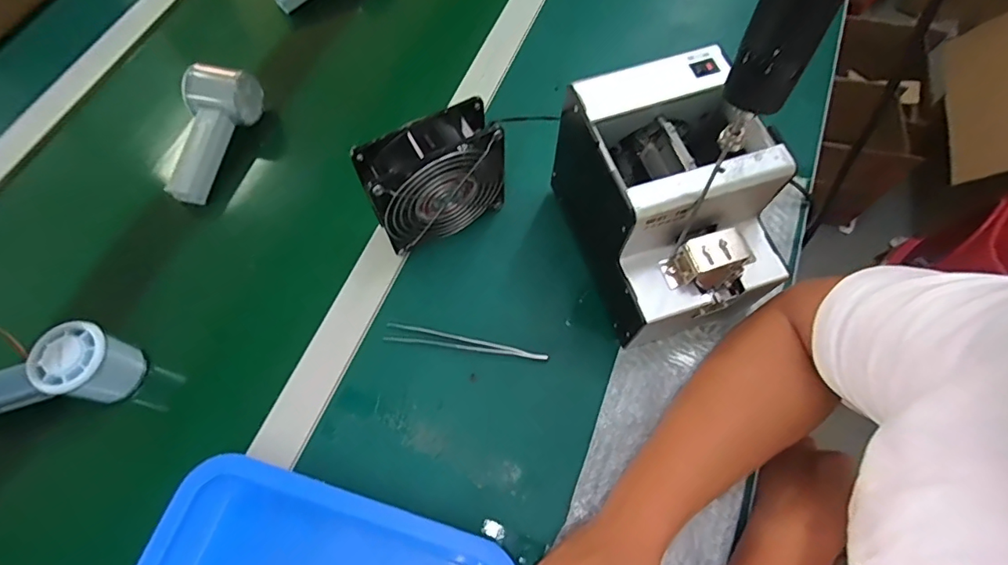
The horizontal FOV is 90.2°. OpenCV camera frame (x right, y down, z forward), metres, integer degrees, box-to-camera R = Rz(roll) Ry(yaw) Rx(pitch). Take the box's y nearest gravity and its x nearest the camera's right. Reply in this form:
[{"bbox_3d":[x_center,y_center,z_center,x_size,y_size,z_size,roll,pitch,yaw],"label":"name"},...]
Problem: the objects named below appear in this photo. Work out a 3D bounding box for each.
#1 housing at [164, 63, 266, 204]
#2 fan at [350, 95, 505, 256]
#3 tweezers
[{"bbox_3d":[-0.311,-0.155,0.527,0.059,0.047,0.148,13,79,7],"label":"housing"},{"bbox_3d":[-0.060,-0.087,0.448,0.118,0.124,0.047,-30,68,-12],"label":"fan"},{"bbox_3d":[-0.034,0.051,0.445,0.145,0.011,0.017,7,66,5],"label":"tweezers"}]

